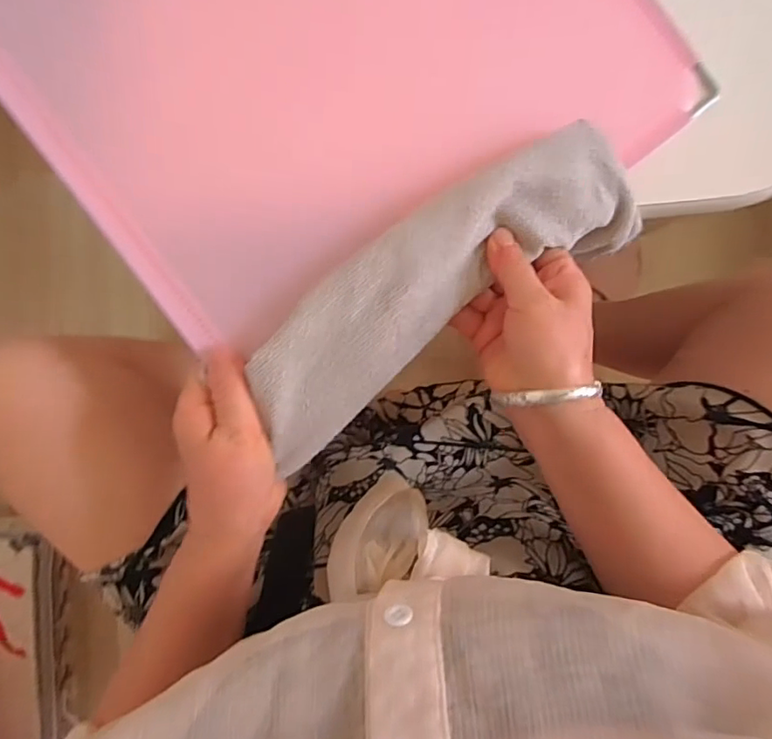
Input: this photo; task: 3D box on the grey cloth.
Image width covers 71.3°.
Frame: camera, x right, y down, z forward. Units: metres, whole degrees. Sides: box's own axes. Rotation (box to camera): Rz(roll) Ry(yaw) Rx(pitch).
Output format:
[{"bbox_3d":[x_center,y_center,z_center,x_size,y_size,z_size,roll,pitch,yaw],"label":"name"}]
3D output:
[{"bbox_3d":[0.030,-0.046,0.306,0.247,0.020,0.086,-33,112,-3],"label":"grey cloth"}]

